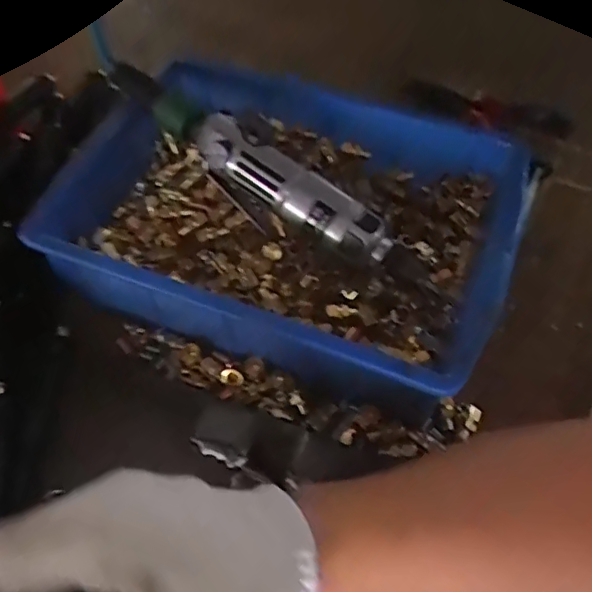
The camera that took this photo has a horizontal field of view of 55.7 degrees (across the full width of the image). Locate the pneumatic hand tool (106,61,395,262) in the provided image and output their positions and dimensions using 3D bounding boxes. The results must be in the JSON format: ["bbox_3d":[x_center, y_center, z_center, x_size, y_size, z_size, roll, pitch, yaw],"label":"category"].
[{"bbox_3d":[-0.040,-0.096,0.397,0.239,0.047,0.034,33,65,20],"label":"pneumatic hand tool"}]

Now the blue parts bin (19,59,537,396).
[{"bbox_3d":[-0.007,-0.058,0.392,0.285,0.071,0.202,20,60,12],"label":"blue parts bin"}]

